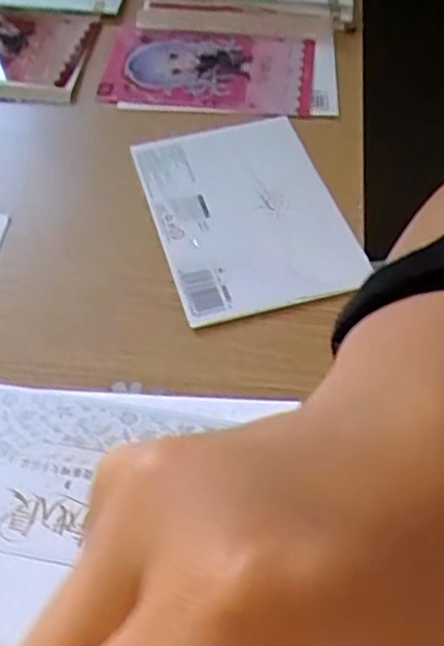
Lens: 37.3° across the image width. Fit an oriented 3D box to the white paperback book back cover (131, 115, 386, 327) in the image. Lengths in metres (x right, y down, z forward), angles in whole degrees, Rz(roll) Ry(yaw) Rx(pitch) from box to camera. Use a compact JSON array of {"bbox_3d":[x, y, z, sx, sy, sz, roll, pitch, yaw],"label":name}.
[{"bbox_3d":[0.016,-0.085,0.458,0.125,0.008,0.186,-14,55,-10],"label":"white paperback book back cover"}]

